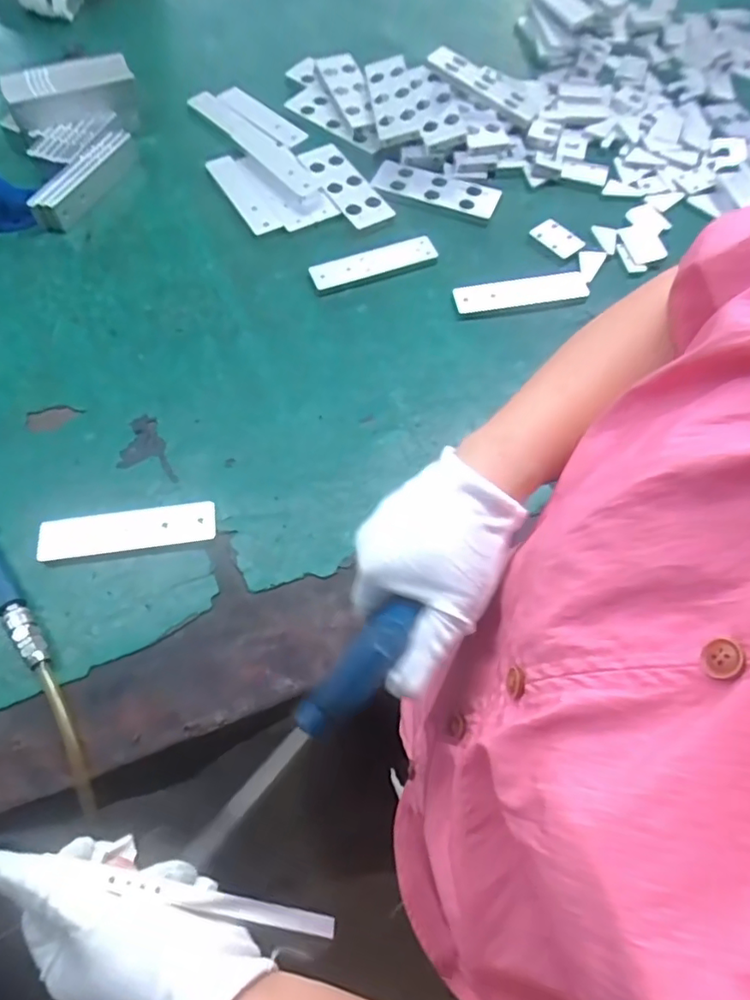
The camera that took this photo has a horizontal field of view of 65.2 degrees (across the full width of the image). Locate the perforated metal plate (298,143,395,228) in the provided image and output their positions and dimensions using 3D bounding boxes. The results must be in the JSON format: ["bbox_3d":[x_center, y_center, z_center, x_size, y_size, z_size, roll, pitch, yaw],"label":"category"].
[{"bbox_3d":[-0.040,-0.415,0.774,0.059,0.008,0.155,-32,74,-11],"label":"perforated metal plate"}]

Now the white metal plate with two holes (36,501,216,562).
[{"bbox_3d":[-0.228,0.029,0.546,0.155,0.012,0.038,-7,65,-6],"label":"white metal plate with two holes"}]

